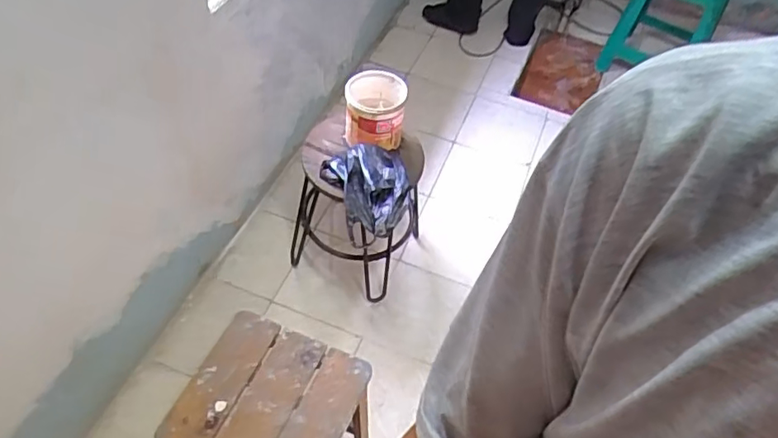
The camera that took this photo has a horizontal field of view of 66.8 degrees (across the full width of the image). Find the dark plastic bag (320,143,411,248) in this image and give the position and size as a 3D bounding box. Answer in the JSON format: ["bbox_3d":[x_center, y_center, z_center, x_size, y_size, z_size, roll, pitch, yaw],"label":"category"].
[{"bbox_3d":[-0.046,-0.079,1.446,0.193,0.111,0.275,-11,54,-15],"label":"dark plastic bag"}]

